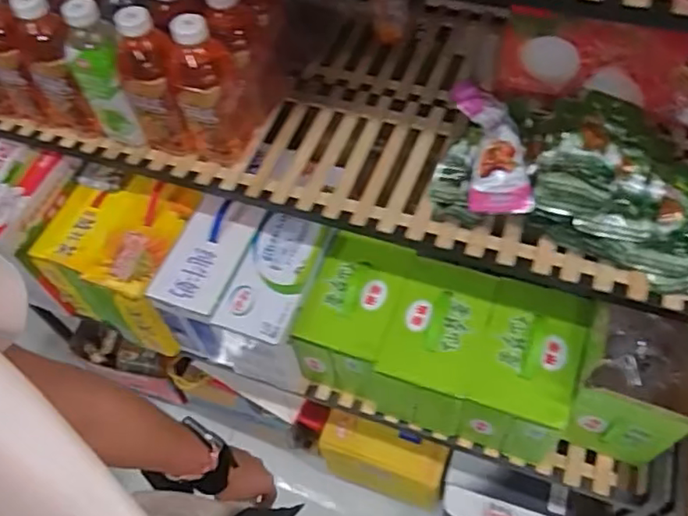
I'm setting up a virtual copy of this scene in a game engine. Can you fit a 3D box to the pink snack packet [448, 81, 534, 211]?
[{"bbox_3d":[0.199,-0.151,0.824,0.077,0.034,0.233,-4,58,2],"label":"pink snack packet"}]

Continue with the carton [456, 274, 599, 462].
[{"bbox_3d":[0.277,0.173,0.935,0.139,0.163,0.211,18,61,15],"label":"carton"}]

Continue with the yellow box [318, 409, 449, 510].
[{"bbox_3d":[0.080,0.420,1.254,0.248,0.221,0.084,18,61,15],"label":"yellow box"}]

